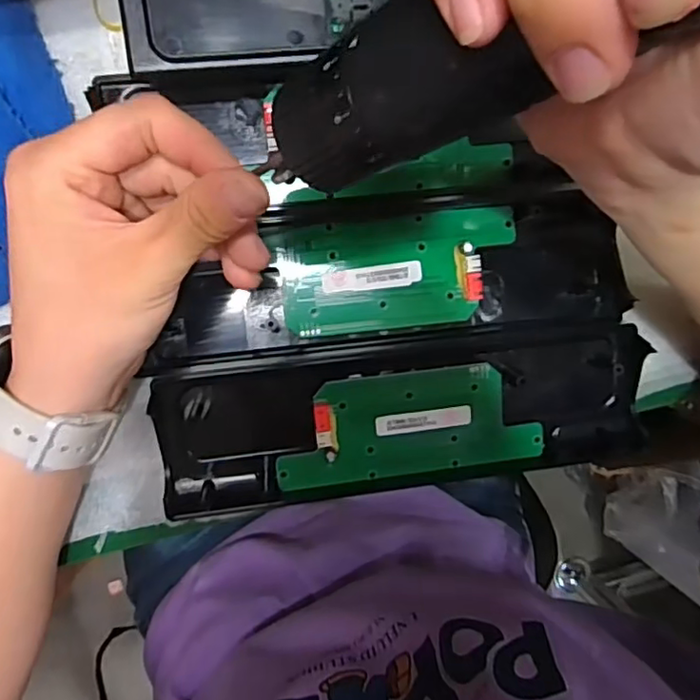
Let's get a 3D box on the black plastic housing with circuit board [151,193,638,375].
[{"bbox_3d":[0.023,-0.037,0.296,0.230,0.013,0.069,-7,98,-6],"label":"black plastic housing with circuit board"}]

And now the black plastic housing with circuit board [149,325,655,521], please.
[{"bbox_3d":[0.031,0.037,0.304,0.244,0.014,0.070,-7,98,-6],"label":"black plastic housing with circuit board"}]

